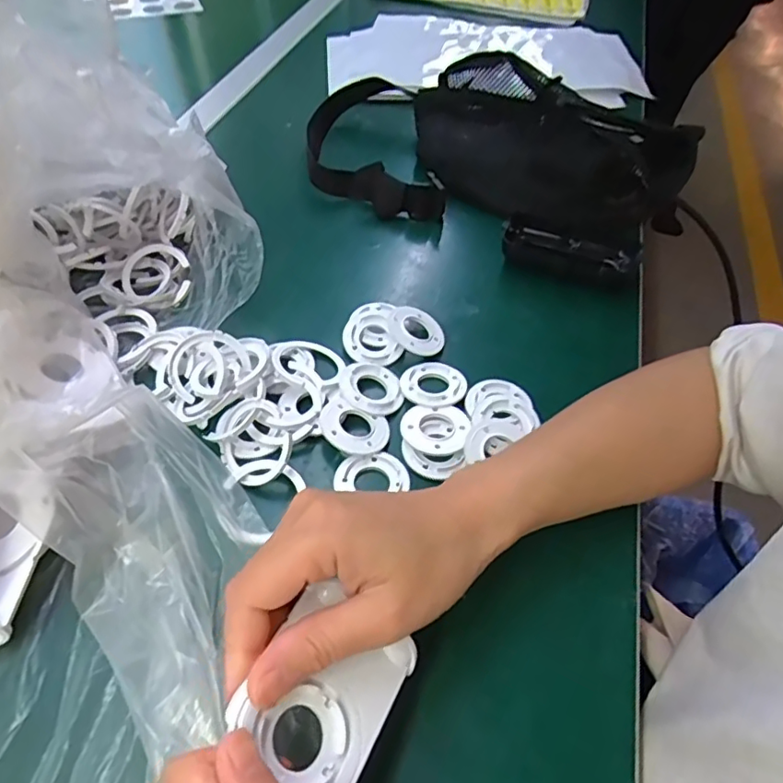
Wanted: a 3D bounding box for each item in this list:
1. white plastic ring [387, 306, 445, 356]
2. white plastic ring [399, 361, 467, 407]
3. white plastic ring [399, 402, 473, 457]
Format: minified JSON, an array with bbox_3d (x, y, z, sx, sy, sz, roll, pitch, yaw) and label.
[{"bbox_3d":[0.018,-0.044,0.419,0.044,0.011,0.042,12,49,-14],"label":"white plastic ring"},{"bbox_3d":[0.029,-0.006,0.390,0.042,0.005,0.043,2,50,-2],"label":"white plastic ring"},{"bbox_3d":[0.028,0.023,0.364,0.042,0.008,0.041,2,50,-2],"label":"white plastic ring"}]

